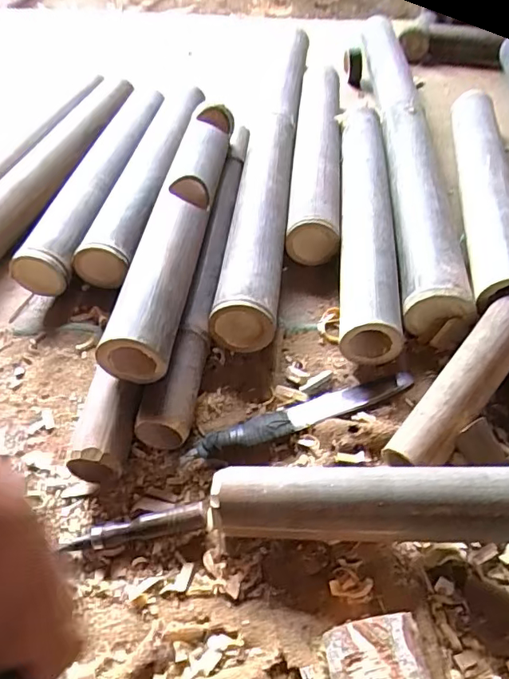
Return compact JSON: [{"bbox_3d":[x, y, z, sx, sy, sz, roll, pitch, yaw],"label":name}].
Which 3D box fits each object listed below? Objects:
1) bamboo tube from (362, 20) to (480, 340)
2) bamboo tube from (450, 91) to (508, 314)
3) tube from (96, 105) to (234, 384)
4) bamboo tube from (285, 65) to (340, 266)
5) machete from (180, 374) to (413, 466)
[{"bbox_3d":[0.260,-0.296,0.876,0.106,0.090,0.749,1,48,7],"label":"bamboo tube"},{"bbox_3d":[0.345,-0.237,0.778,0.073,0.062,0.541,5,48,11],"label":"bamboo tube"},{"bbox_3d":[-0.093,-0.156,0.707,0.073,0.084,0.495,4,48,10],"label":"tube"},{"bbox_3d":[0.112,-0.346,0.942,0.077,0.077,0.579,1,48,8],"label":"bamboo tube"},{"bbox_3d":[0.053,0.081,0.589,0.272,0.020,0.036,-18,48,-10],"label":"machete"}]

